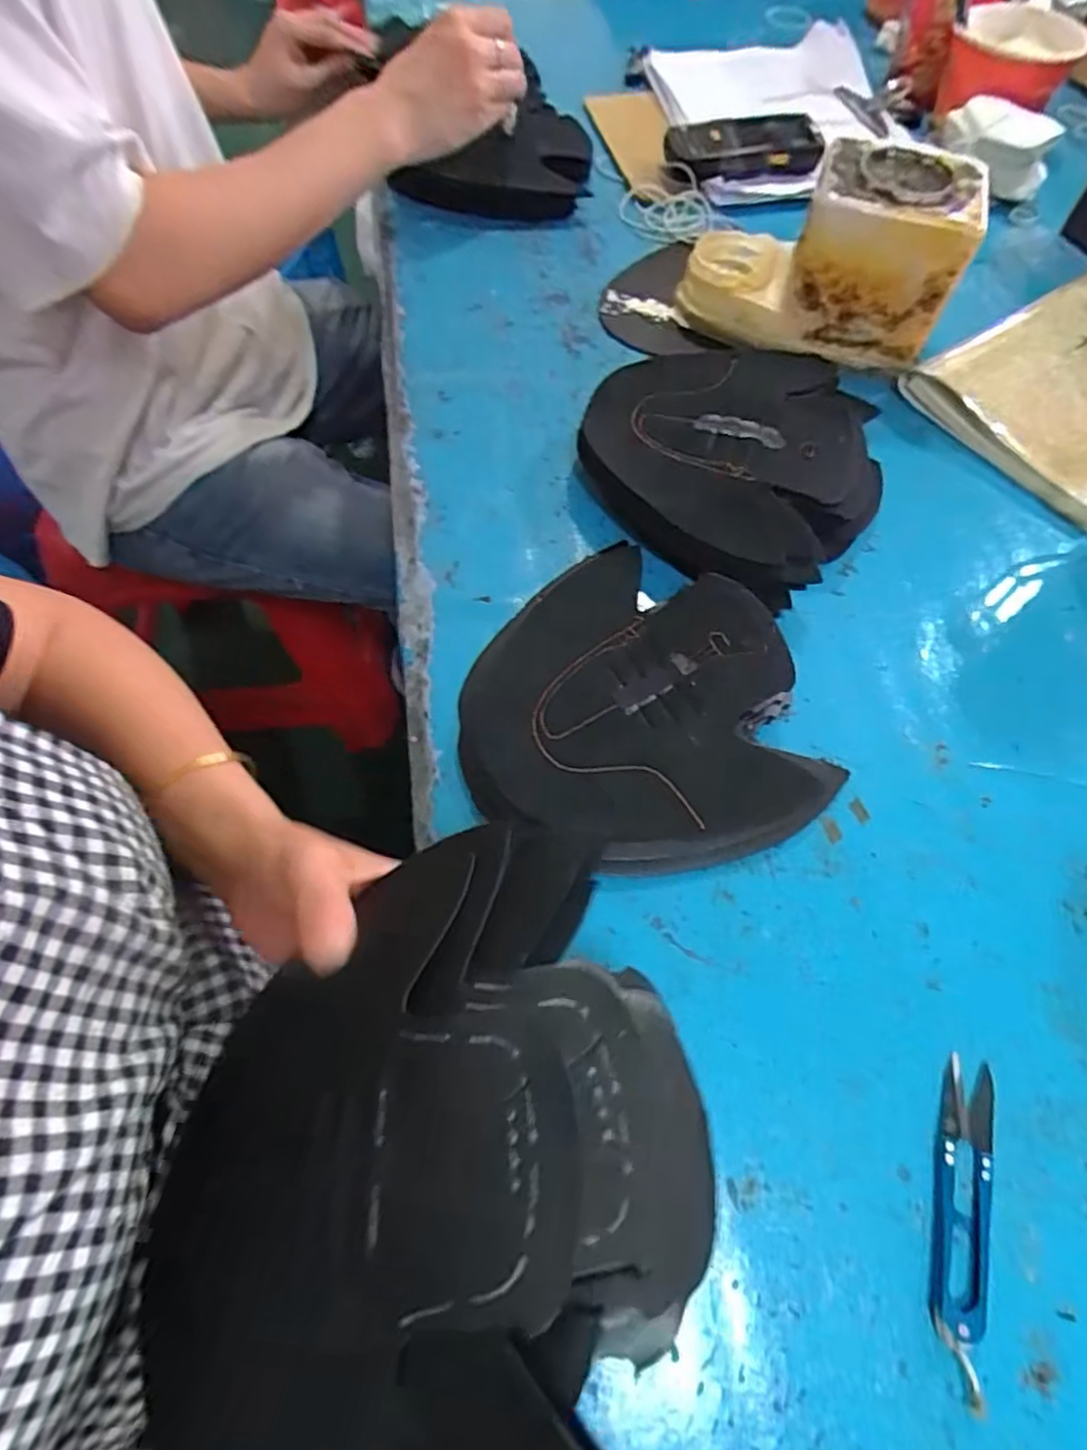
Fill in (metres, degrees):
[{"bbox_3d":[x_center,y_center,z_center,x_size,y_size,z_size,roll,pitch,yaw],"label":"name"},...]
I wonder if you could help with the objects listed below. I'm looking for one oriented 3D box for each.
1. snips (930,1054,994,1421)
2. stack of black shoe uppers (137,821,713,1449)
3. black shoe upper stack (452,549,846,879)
[{"bbox_3d":[0.179,0.209,0.288,0.023,0.006,0.122,19,64,7],"label":"snips"},{"bbox_3d":[-0.036,0.148,0.232,0.181,0.065,0.214,3,54,7],"label":"stack of black shoe uppers"},{"bbox_3d":[0.044,-0.015,0.384,0.185,0.034,0.202,-20,66,-12],"label":"black shoe upper stack"}]

